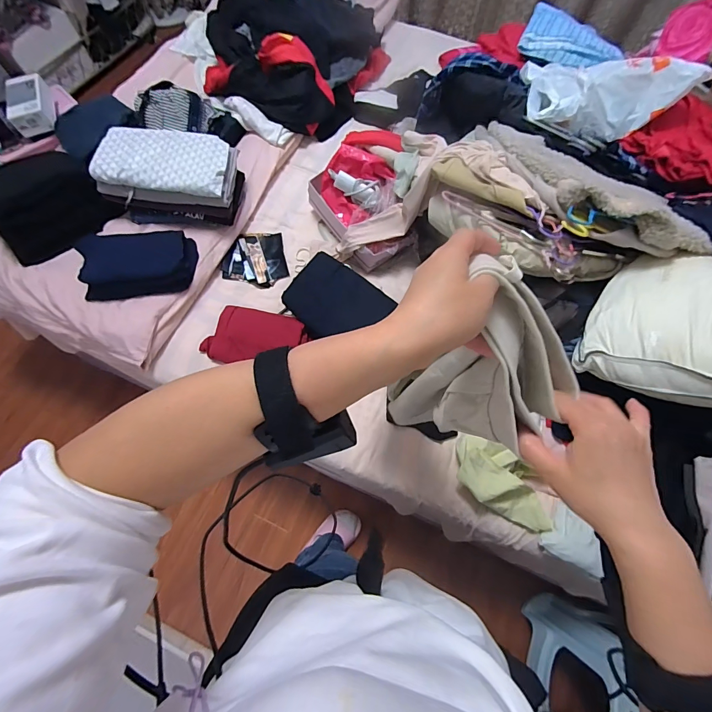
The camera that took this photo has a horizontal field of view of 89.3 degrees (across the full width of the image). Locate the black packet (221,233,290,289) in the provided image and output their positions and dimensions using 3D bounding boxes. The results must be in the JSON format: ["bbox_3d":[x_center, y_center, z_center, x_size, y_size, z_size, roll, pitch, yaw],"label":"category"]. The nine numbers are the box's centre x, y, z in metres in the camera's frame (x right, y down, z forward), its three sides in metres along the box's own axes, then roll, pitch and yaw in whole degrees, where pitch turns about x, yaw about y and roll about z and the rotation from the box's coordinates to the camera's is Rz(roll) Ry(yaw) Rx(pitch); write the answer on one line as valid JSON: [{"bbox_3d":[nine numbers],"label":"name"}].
[{"bbox_3d":[-0.298,-0.280,1.054,0.182,0.029,0.188,-12,68,-6],"label":"black packet"}]

